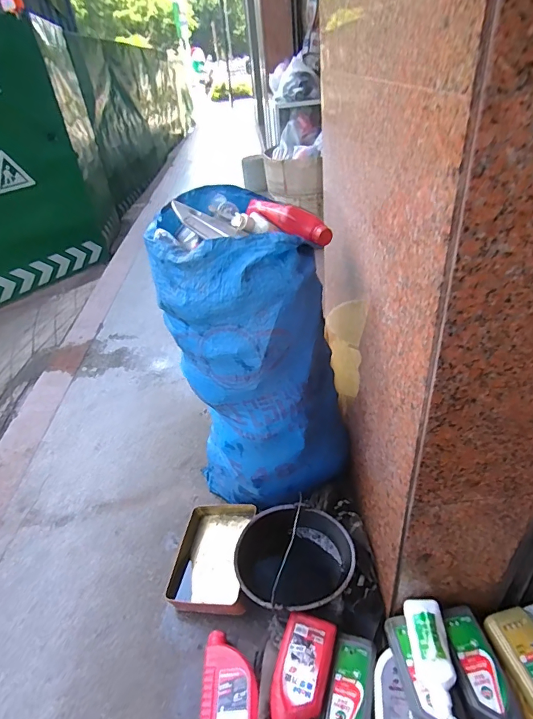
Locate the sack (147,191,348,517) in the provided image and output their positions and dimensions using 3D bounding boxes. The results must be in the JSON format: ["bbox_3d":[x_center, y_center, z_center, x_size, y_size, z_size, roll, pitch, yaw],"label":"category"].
[{"bbox_3d":[-0.041,0.019,1.117,0.321,0.817,0.401,-32,42,-31],"label":"sack"}]

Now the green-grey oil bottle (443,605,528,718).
[{"bbox_3d":[0.428,0.632,0.852,0.105,0.061,0.226,-13,36,-8],"label":"green-grey oil bottle"}]

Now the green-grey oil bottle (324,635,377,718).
[{"bbox_3d":[0.177,0.722,0.897,0.087,0.059,0.233,6,37,17],"label":"green-grey oil bottle"}]

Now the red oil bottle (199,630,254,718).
[{"bbox_3d":[-0.085,0.739,0.949,0.116,0.055,0.225,-7,35,0],"label":"red oil bottle"}]

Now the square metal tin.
[{"bbox_3d":[-0.147,0.556,1.205,0.226,0.082,0.298,2,36,12],"label":"square metal tin"}]

